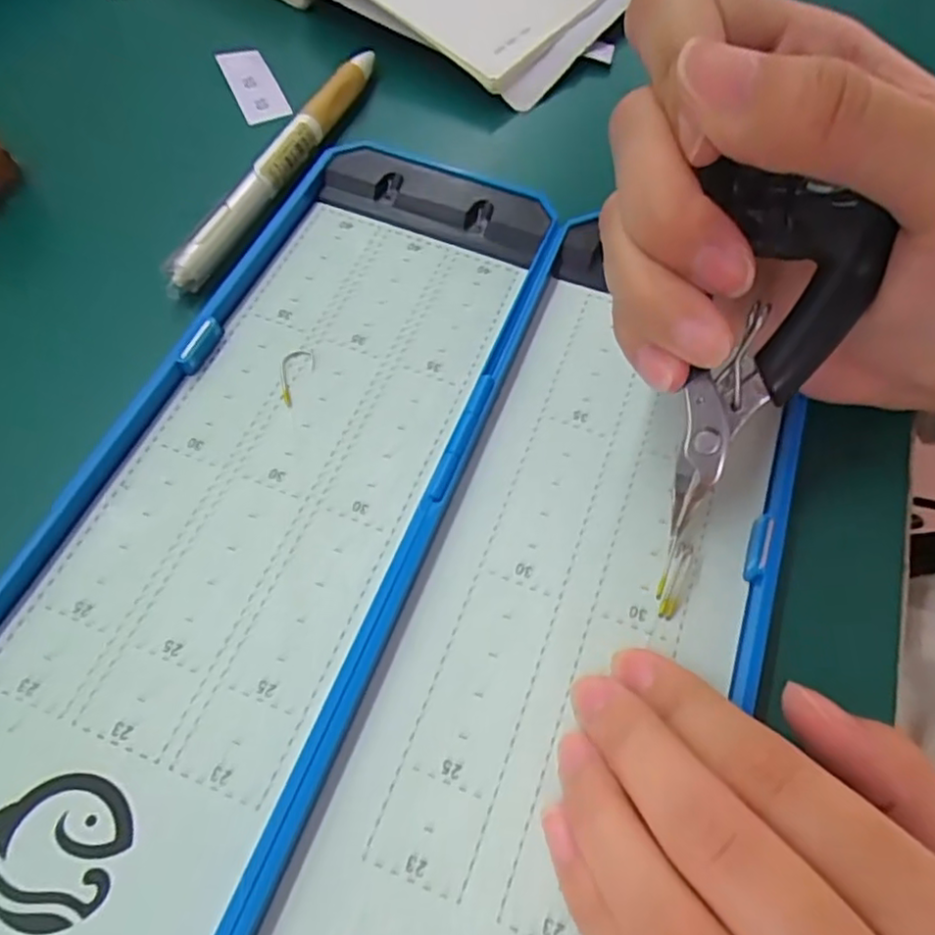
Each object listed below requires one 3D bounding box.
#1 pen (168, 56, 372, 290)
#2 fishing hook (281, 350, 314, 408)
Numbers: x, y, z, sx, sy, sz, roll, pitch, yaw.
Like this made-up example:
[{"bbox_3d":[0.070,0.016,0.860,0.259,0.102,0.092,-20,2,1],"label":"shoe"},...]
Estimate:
[{"bbox_3d":[-0.066,-0.114,0.235,0.009,0.009,0.132,23,63,8],"label":"pen"},{"bbox_3d":[-0.051,-0.028,0.194,0.010,0.004,0.020,-3,63,-6],"label":"fishing hook"}]

